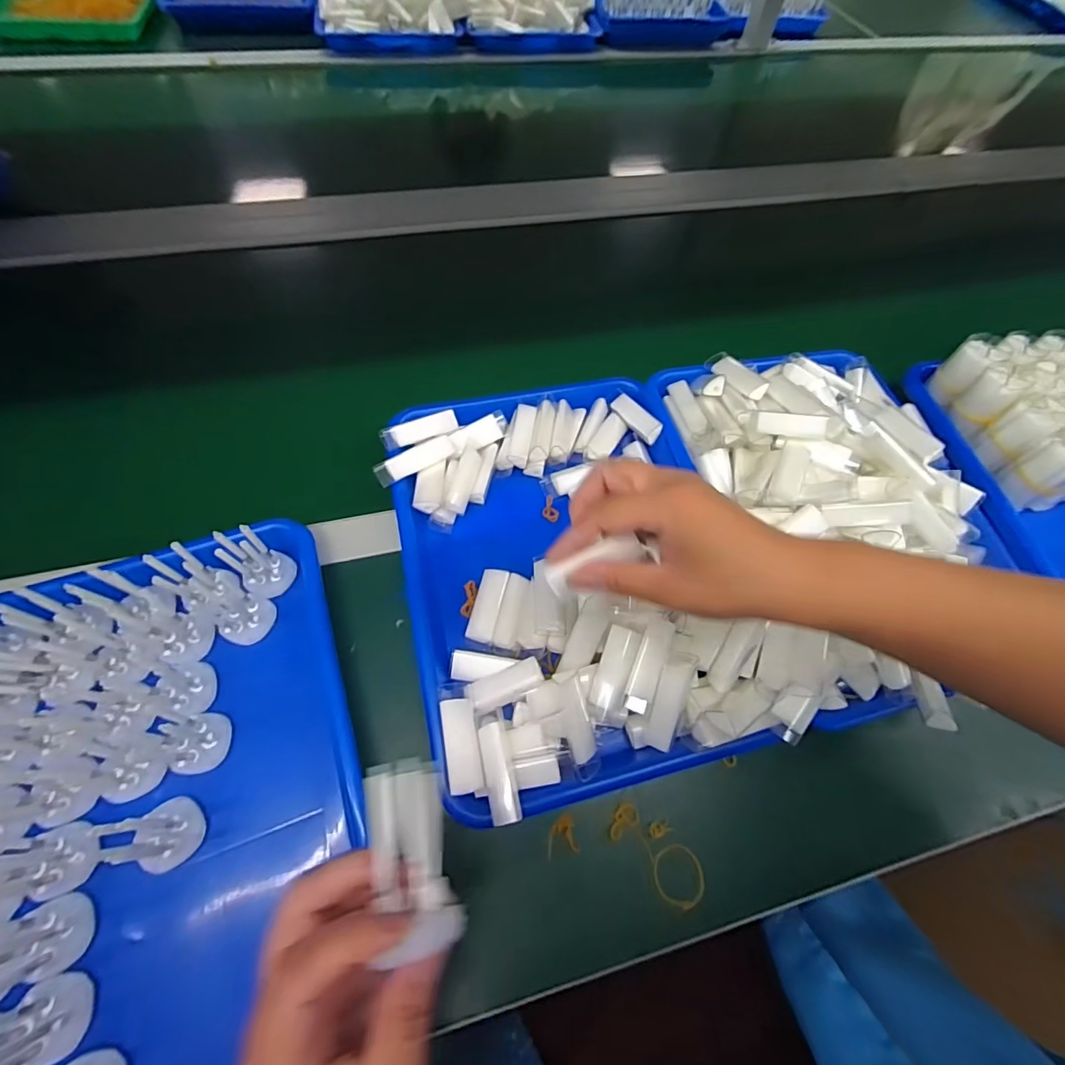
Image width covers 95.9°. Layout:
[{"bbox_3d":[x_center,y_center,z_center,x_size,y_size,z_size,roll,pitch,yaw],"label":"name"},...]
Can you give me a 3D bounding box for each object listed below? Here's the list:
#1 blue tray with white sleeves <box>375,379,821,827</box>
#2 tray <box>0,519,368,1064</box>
[{"bbox_3d":[0.031,0.015,0.372,0.252,0.049,0.322,-11,64,-10],"label":"blue tray with white sleeves"},{"bbox_3d":[-0.230,0.168,0.287,0.239,0.095,0.318,-18,65,-13],"label":"tray"}]

